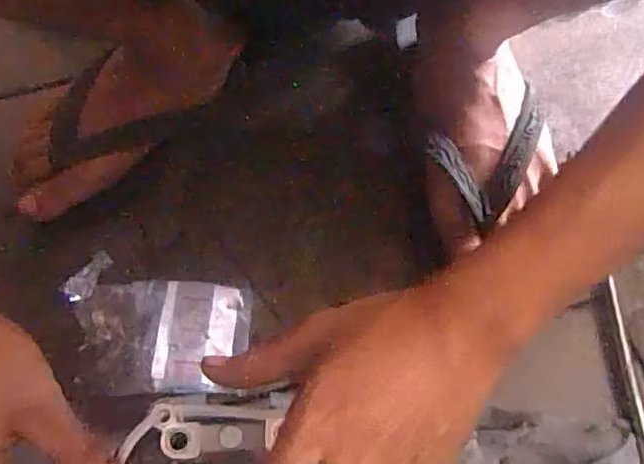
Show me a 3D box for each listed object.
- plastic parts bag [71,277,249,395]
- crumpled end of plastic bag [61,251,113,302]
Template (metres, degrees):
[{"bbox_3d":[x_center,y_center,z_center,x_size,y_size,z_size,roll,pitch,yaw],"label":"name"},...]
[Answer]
[{"bbox_3d":[-0.107,0.069,0.396,0.113,0.017,0.072,-4,63,1],"label":"plastic parts bag"},{"bbox_3d":[-0.158,0.030,0.404,0.016,0.004,0.038,44,65,-12],"label":"crumpled end of plastic bag"}]

